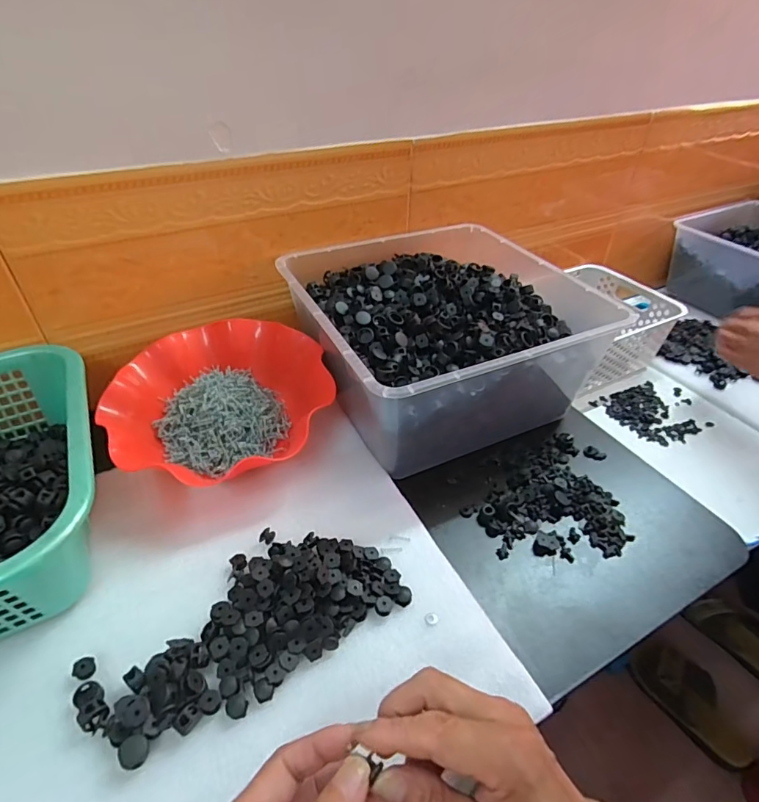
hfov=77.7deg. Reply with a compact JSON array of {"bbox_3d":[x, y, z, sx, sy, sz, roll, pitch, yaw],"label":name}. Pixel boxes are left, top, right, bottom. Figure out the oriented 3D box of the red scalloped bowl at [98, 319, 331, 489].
[{"bbox_3d":[-0.173,-0.001,0.508,0.222,0.072,0.202,-29,51,-31],"label":"red scalloped bowl"}]

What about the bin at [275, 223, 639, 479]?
[{"bbox_3d":[0.066,-0.083,0.561,0.291,0.136,0.298,-17,46,-21],"label":"bin"}]

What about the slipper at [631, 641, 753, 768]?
[{"bbox_3d":[0.663,0.630,1.002,0.123,0.048,0.250,-22,46,-24],"label":"slipper"}]

